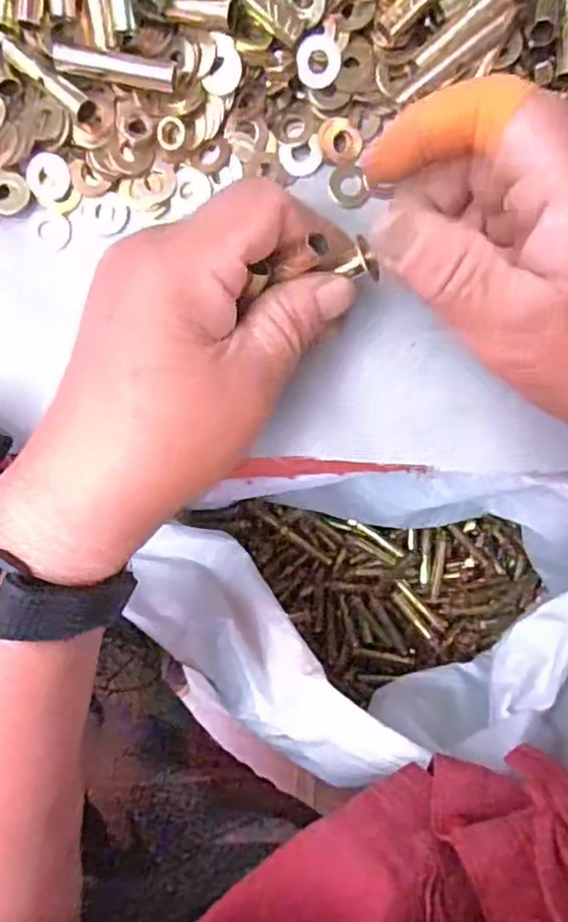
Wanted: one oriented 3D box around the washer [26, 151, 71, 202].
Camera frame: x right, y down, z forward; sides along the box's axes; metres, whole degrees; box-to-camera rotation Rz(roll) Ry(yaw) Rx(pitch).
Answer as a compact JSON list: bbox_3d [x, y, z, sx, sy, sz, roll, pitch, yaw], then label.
[{"bbox_3d":[-0.092,-0.111,0.257,0.017,0.005,0.017,0,90,2],"label":"washer"}]

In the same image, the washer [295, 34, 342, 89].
[{"bbox_3d":[0.013,-0.149,0.246,0.017,0.004,0.017,12,120,10],"label":"washer"}]

